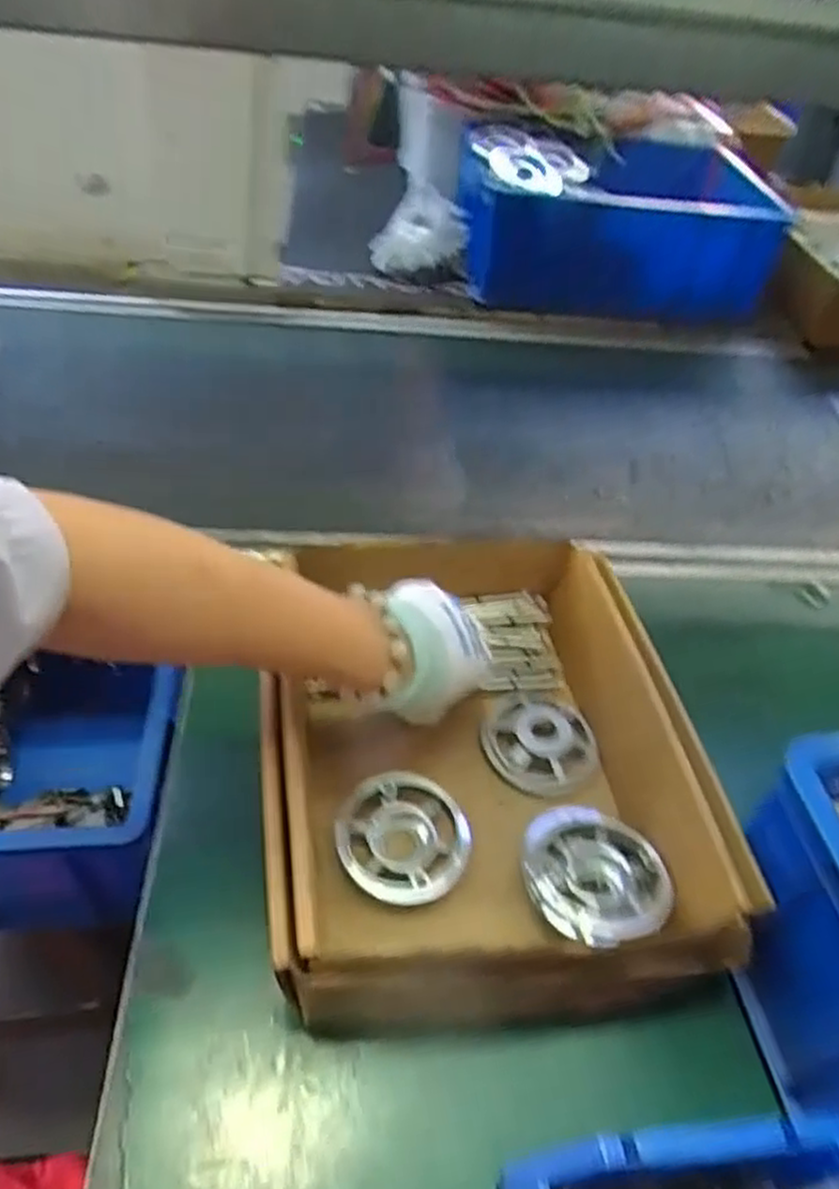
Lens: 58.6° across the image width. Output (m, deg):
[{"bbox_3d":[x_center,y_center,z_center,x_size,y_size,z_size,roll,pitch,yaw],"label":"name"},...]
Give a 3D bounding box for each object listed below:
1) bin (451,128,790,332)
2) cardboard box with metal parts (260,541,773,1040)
[{"bbox_3d":[0.288,-0.580,1.143,0.454,0.196,0.425,6,45,-1],"label":"bin"},{"bbox_3d":[0.038,0.098,0.493,0.240,0.099,0.312,-2,44,-7],"label":"cardboard box with metal parts"}]

